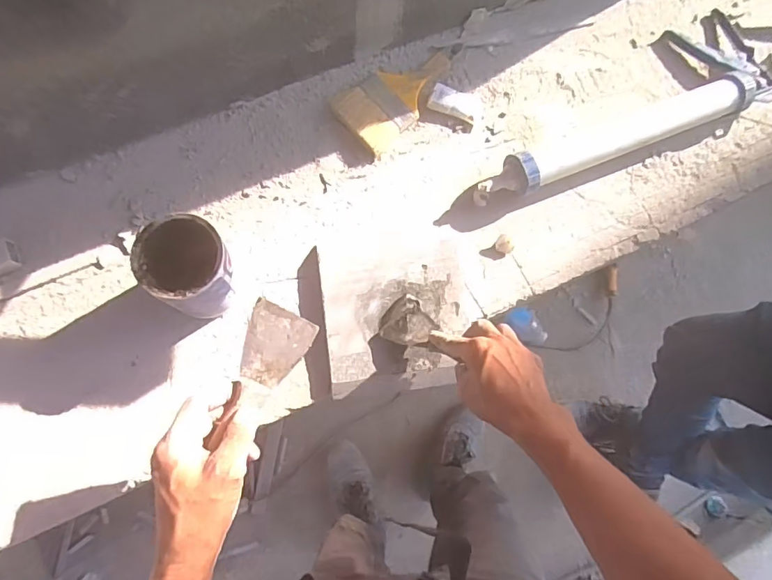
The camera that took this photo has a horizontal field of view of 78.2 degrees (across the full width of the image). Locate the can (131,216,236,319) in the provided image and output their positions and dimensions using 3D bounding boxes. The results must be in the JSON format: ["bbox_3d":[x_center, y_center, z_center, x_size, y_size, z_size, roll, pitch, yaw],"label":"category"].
[{"bbox_3d":[-0.235,-0.024,0.590,0.097,0.118,0.096,1,76,-4],"label":"can"}]

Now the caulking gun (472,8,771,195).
[{"bbox_3d":[0.504,-0.343,0.742,0.853,0.080,0.163,-24,79,-9],"label":"caulking gun"}]

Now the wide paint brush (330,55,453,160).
[{"bbox_3d":[0.014,-0.303,0.726,0.106,0.026,0.195,40,76,6],"label":"wide paint brush"}]

